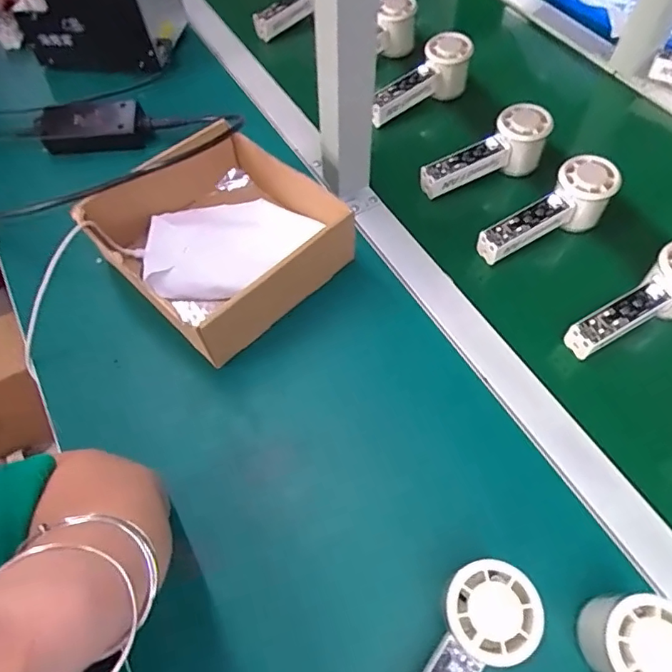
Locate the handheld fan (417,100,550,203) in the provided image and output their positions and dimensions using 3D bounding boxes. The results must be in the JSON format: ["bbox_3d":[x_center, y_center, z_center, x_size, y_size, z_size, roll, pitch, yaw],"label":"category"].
[{"bbox_3d":[0.166,-0.200,0.576,0.147,0.062,0.050,-28,61,-14],"label":"handheld fan"}]

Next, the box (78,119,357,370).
[{"bbox_3d":[-0.114,-0.104,0.498,0.192,0.081,0.201,-40,65,-19],"label":"box"}]

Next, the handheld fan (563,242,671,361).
[{"bbox_3d":[0.283,-0.028,0.478,0.156,0.063,0.054,-31,61,1],"label":"handheld fan"}]

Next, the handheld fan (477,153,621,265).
[{"bbox_3d":[0.217,-0.122,0.534,0.153,0.063,0.050,-31,61,1],"label":"handheld fan"}]

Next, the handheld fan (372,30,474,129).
[{"bbox_3d":[0.108,-0.311,0.651,0.145,0.075,0.052,-37,63,-3],"label":"handheld fan"}]

